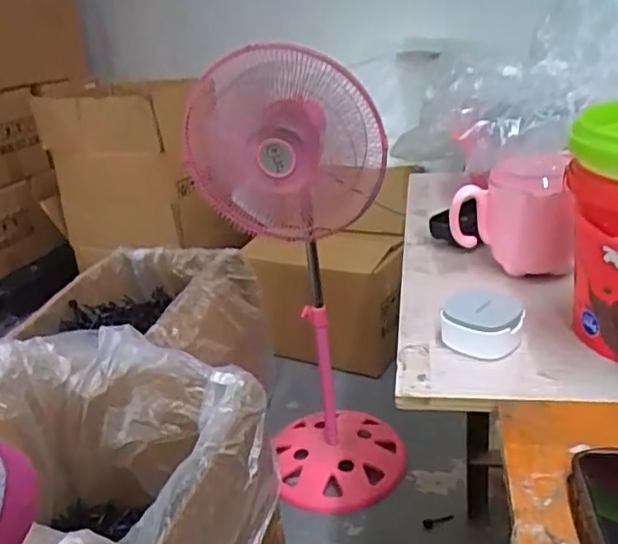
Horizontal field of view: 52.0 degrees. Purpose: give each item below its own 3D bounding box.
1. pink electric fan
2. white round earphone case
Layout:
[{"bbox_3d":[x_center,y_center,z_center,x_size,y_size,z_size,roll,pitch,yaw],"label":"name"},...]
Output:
[{"bbox_3d":[-0.013,0.040,1.222,0.333,0.859,0.292,-9,25,-6],"label":"pink electric fan"},{"bbox_3d":[0.127,0.036,0.465,0.054,0.032,0.049,12,31,34],"label":"white round earphone case"}]

